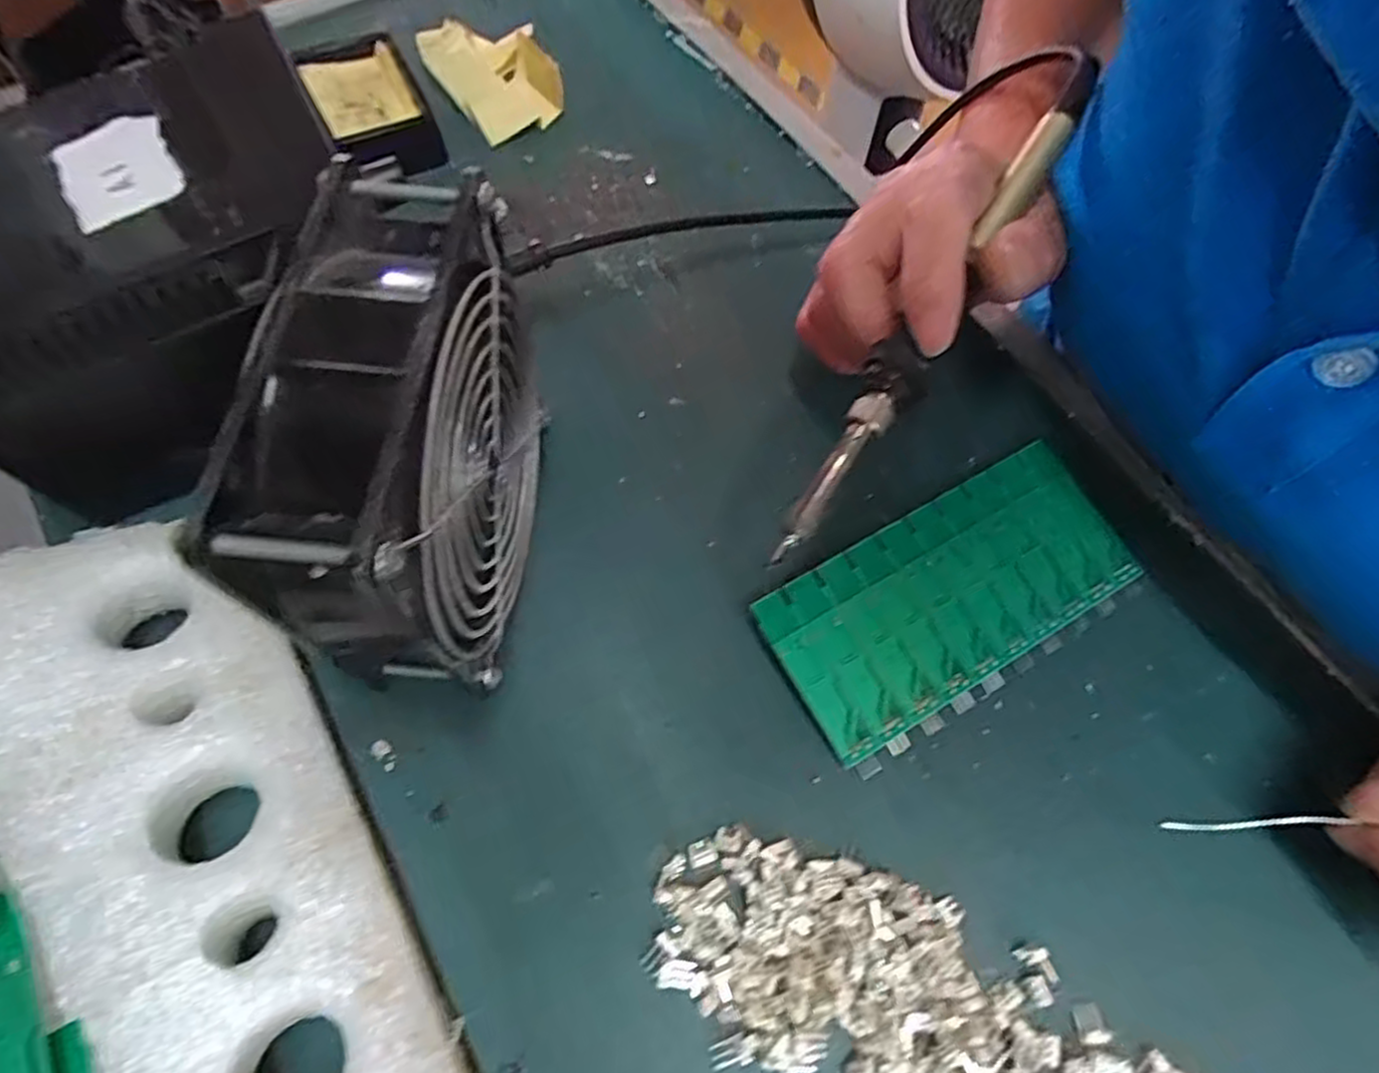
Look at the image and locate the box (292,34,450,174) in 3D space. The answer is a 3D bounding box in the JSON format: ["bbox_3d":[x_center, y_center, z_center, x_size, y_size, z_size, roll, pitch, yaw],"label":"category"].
[{"bbox_3d":[-0.152,-0.206,0.352,0.047,0.024,0.080,-27,68,-13],"label":"box"}]

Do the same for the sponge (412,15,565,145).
[{"bbox_3d":[-0.099,-0.233,0.373,0.055,0.024,0.064,-25,68,-12],"label":"sponge"}]

